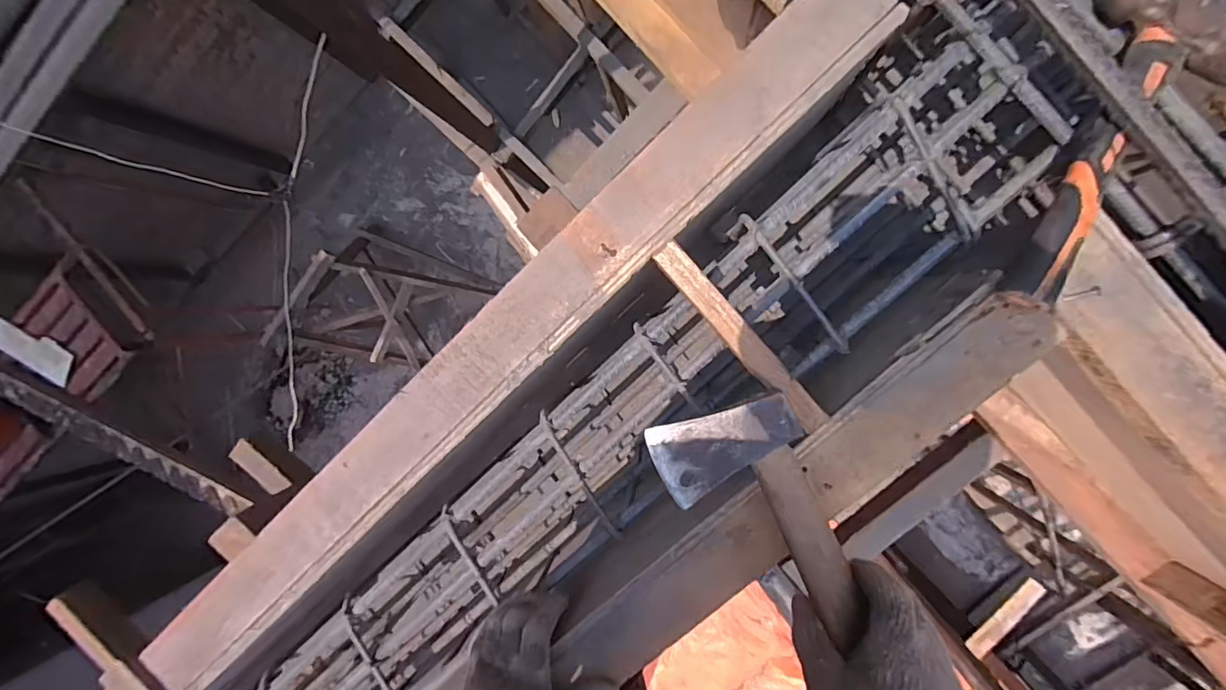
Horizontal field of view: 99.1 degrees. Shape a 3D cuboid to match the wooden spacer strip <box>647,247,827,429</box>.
[{"bbox_3d":[0.107,-0.006,0.439,0.024,0.009,0.198,-42,90,9],"label":"wooden spacer strip"}]

